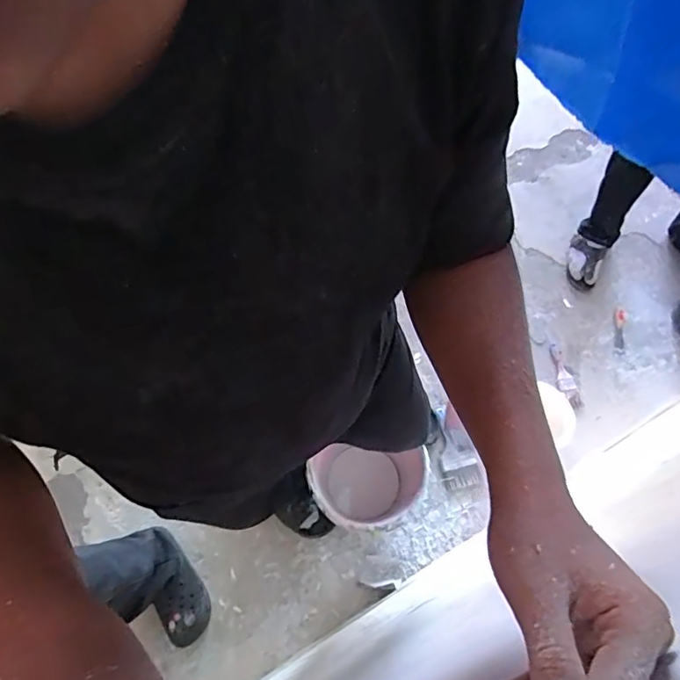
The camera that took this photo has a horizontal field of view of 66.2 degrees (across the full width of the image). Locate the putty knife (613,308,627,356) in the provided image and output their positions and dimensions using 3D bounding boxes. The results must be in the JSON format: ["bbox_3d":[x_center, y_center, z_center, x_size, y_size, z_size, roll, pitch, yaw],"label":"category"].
[{"bbox_3d":[0.811,-0.025,1.509,0.029,0.021,0.136,6,79,0],"label":"putty knife"}]

